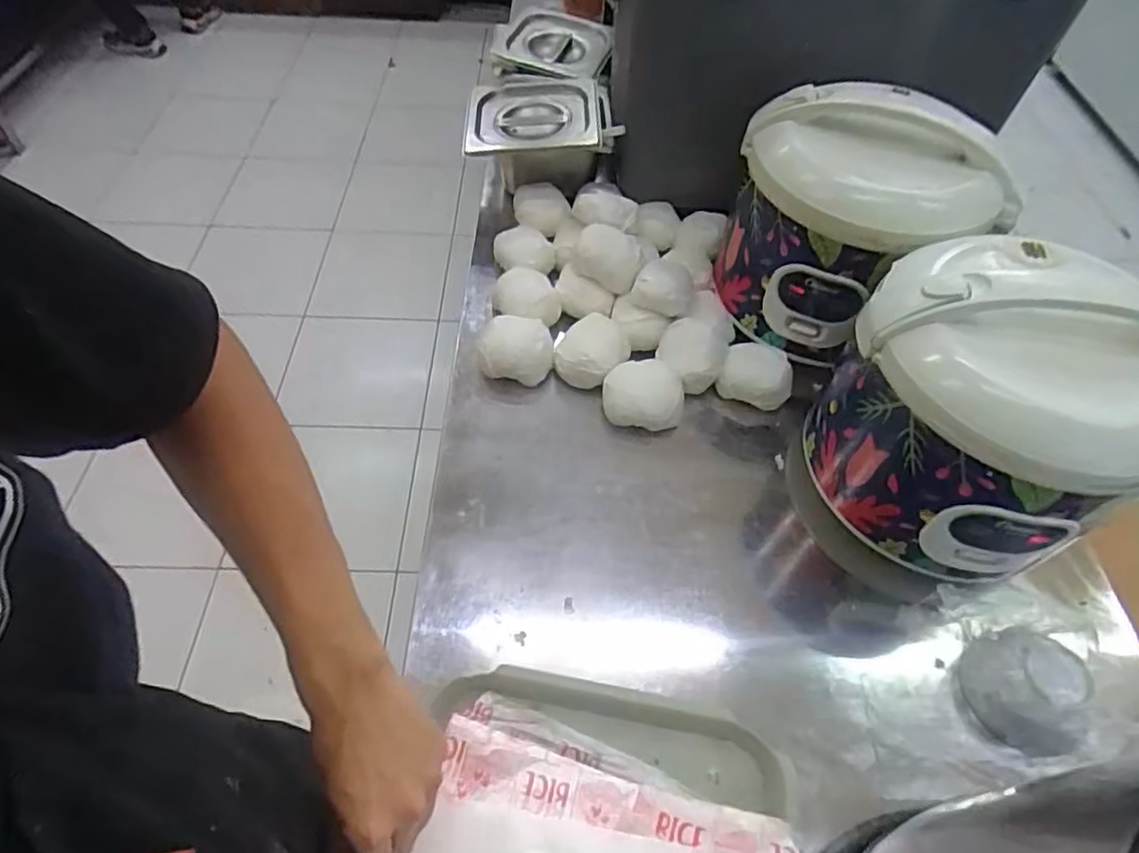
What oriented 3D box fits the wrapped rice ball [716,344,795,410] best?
[{"bbox_3d":[0.206,-0.058,0.706,0.075,0.049,0.062,24,56,13],"label":"wrapped rice ball"}]

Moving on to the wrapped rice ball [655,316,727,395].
[{"bbox_3d":[0.133,-0.078,0.713,0.072,0.043,0.073,2,54,-2],"label":"wrapped rice ball"}]

